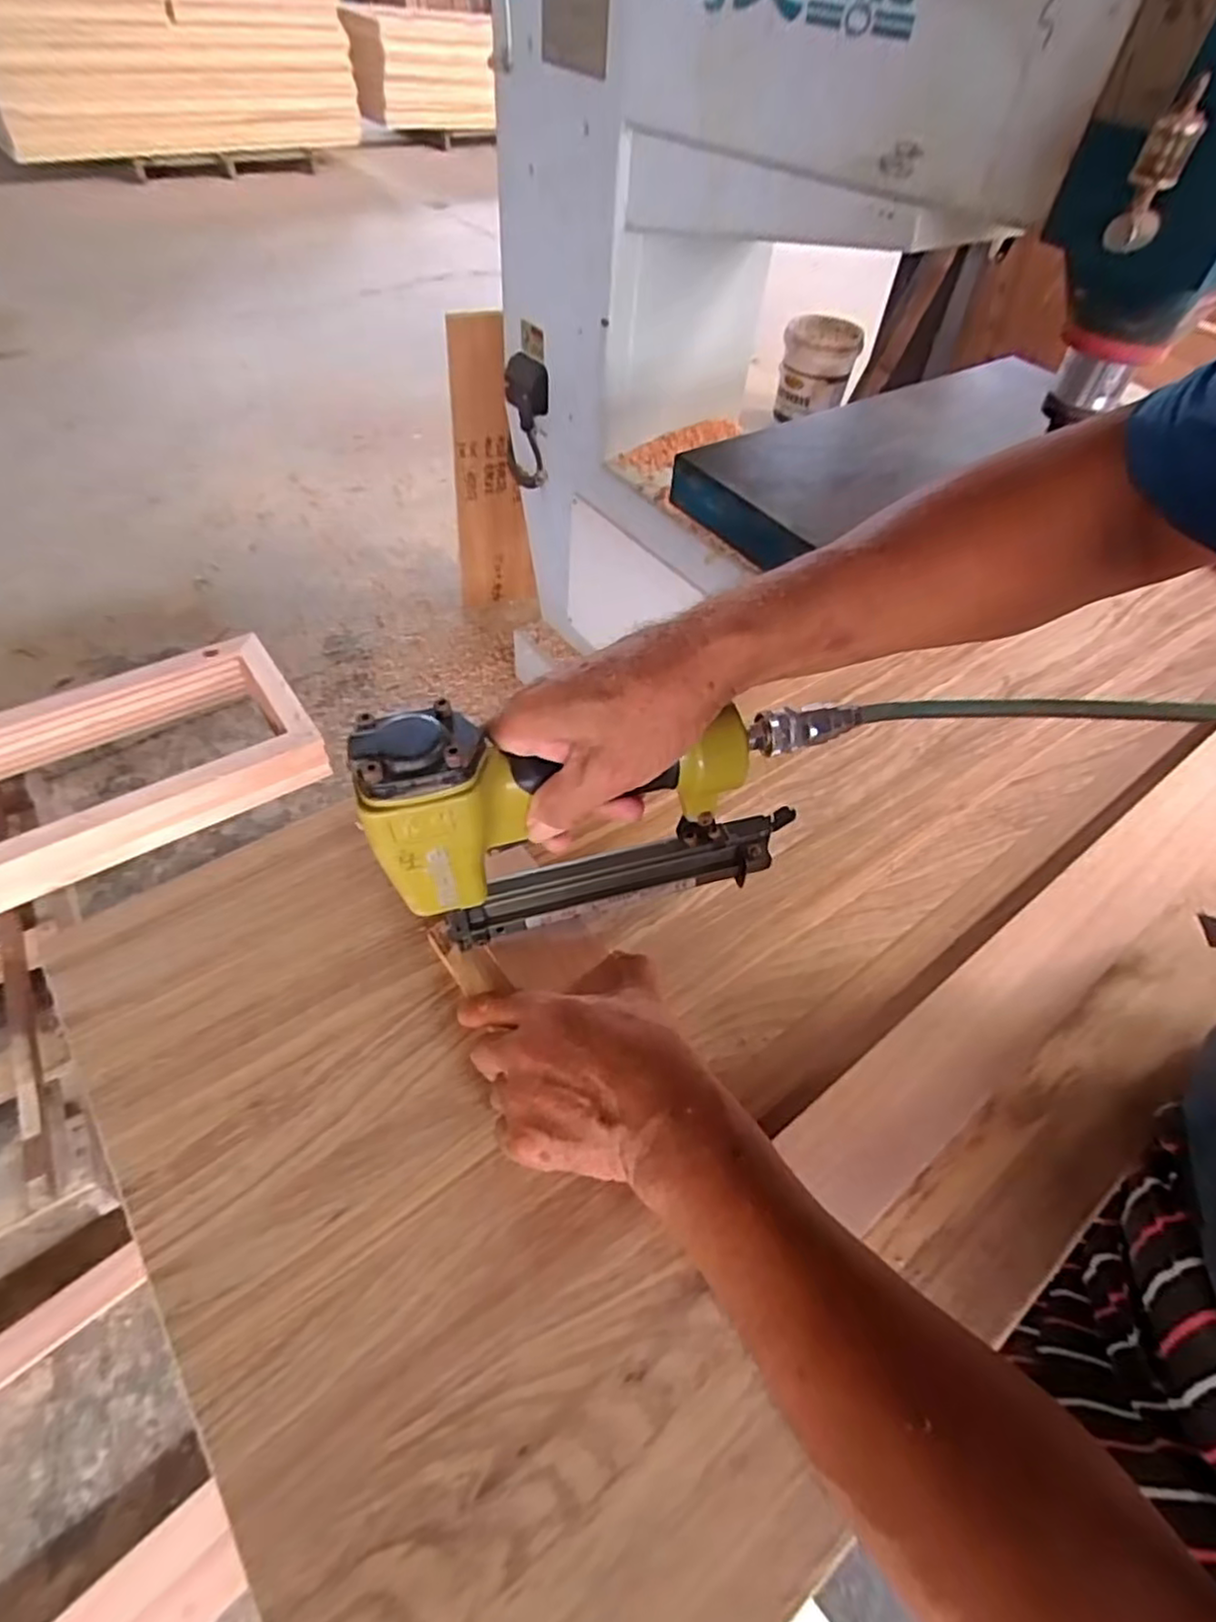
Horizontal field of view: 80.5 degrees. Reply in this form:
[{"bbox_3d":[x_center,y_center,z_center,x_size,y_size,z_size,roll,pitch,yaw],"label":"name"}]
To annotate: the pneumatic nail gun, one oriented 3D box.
[{"bbox_3d":[0.004,0.002,0.401,0.254,0.143,0.054,-10,54,-13],"label":"pneumatic nail gun"}]

